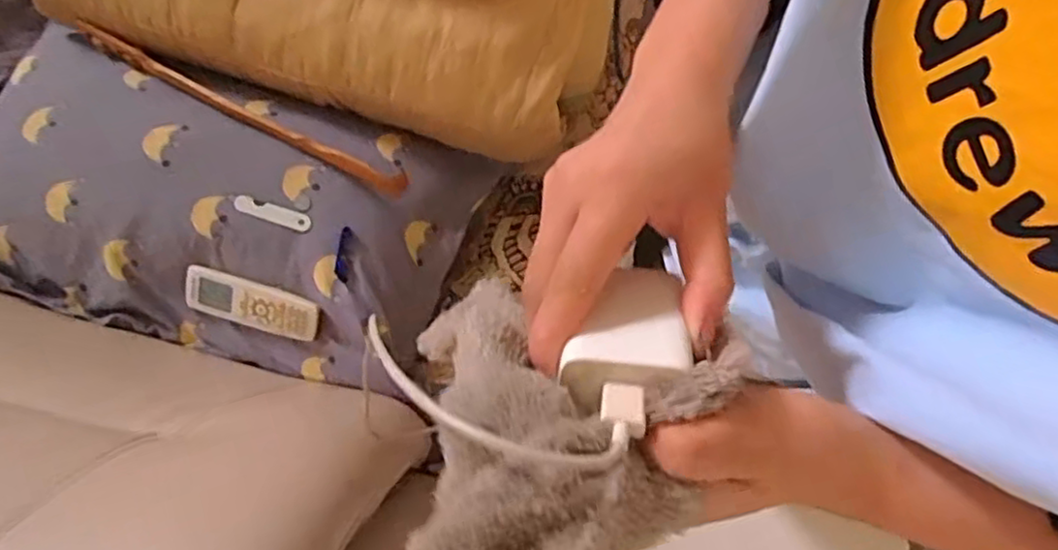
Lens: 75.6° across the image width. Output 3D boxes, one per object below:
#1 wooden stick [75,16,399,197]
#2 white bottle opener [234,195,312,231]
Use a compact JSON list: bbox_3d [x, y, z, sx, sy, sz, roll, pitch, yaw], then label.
[{"bbox_3d":[-0.349,-0.199,0.810,0.446,0.032,0.027,26,80,6],"label":"wooden stick"},{"bbox_3d":[-0.293,-0.071,0.779,0.090,0.005,0.020,17,79,4],"label":"white bottle opener"}]

